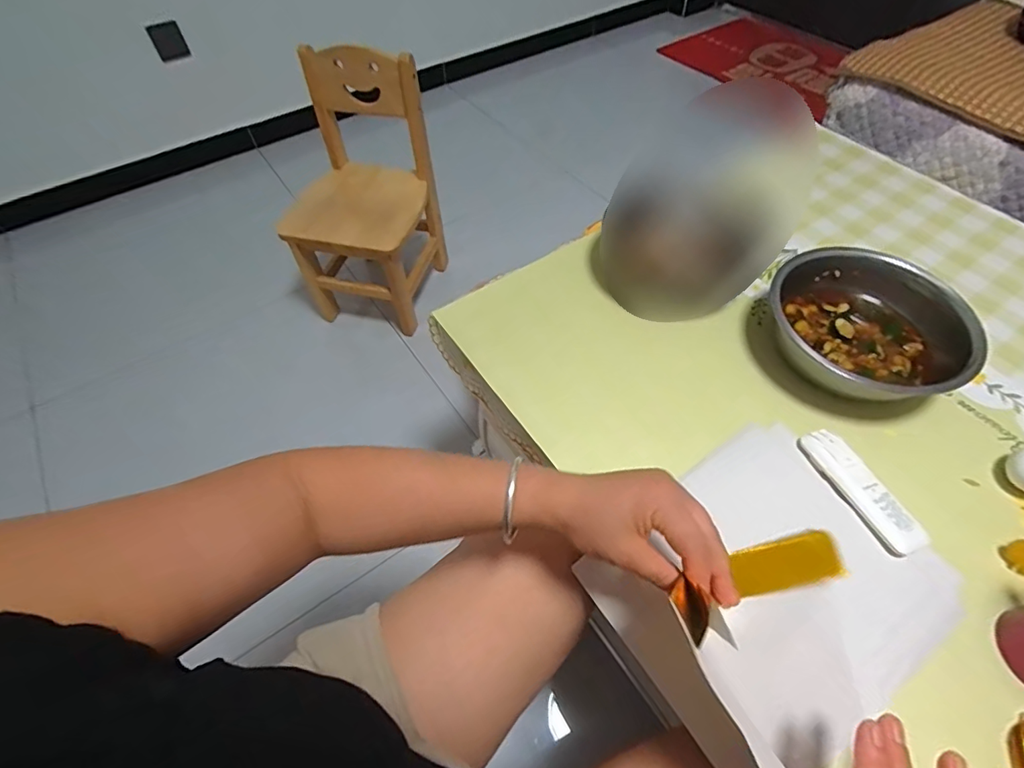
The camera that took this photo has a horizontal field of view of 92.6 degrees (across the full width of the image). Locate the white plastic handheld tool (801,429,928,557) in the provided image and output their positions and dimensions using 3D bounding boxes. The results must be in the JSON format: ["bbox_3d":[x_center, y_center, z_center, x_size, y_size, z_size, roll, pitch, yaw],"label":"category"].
[{"bbox_3d":[0.325,0.096,0.455,0.037,0.012,0.125,-20,57,-12],"label":"white plastic handheld tool"}]

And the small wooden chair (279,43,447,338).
[{"bbox_3d":[-0.354,-0.438,1.160,0.284,0.500,0.359,11,57,9],"label":"small wooden chair"}]

